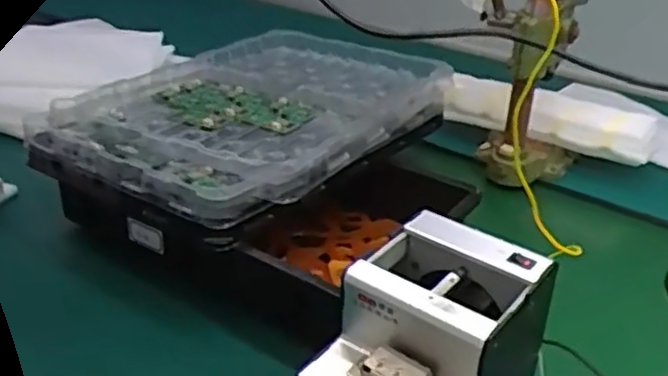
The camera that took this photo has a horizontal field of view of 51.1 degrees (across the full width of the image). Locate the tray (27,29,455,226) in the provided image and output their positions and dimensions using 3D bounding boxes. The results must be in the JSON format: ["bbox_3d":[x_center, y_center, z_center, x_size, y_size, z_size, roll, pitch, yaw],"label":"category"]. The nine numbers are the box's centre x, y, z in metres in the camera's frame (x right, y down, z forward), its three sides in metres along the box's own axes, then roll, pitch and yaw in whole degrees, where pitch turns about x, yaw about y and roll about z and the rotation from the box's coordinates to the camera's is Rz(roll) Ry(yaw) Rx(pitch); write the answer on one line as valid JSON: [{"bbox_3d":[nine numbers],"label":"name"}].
[{"bbox_3d":[-0.075,-0.116,0.928,0.361,0.060,0.547,19,33,27],"label":"tray"}]

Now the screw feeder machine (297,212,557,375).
[{"bbox_3d":[0.076,0.140,0.565,0.132,0.156,0.174,23,36,33],"label":"screw feeder machine"}]

